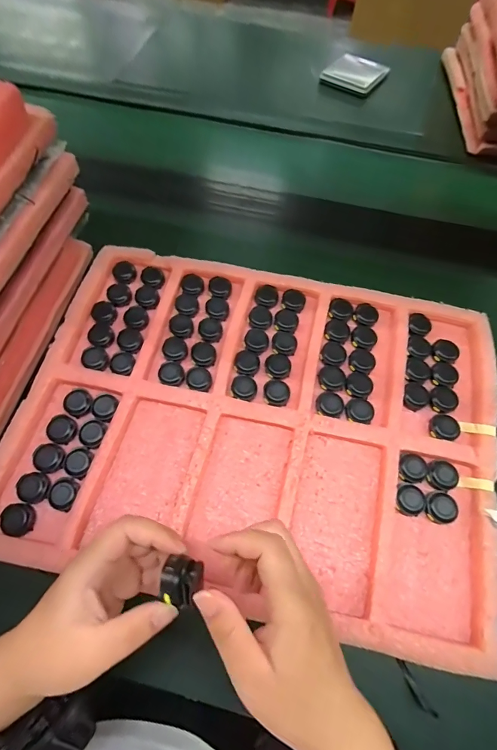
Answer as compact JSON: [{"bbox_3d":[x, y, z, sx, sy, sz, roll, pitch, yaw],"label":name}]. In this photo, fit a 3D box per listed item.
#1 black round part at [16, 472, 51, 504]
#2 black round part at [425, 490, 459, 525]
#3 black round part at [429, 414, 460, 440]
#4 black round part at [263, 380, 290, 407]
[{"bbox_3d":[-0.215,0.113,0.376,0.029,0.012,0.028,0,64,0],"label":"black round part"},{"bbox_3d":[0.192,0.132,0.374,0.029,0.010,0.029,0,64,0],"label":"black round part"},{"bbox_3d":[0.213,0.055,0.405,0.030,0.006,0.028,0,64,0],"label":"black round part"},{"bbox_3d":[0.032,0.019,0.422,0.029,0.008,0.028,0,64,0],"label":"black round part"}]

